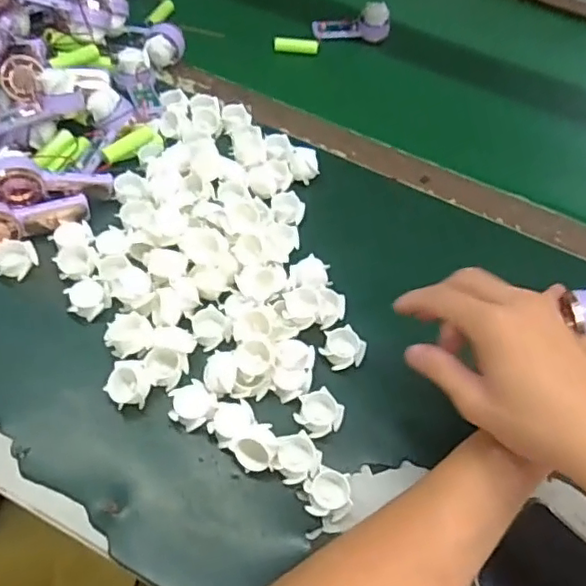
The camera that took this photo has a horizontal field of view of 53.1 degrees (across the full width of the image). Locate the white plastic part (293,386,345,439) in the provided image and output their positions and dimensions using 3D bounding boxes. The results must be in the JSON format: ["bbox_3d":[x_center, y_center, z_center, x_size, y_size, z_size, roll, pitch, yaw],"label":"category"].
[{"bbox_3d":[0.019,0.084,0.407,0.030,0.020,0.029,3,54,-4],"label":"white plastic part"}]

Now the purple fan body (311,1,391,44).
[{"bbox_3d":[0.070,-0.321,0.695,0.090,0.034,0.033,-6,55,-10],"label":"purple fan body"}]

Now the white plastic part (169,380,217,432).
[{"bbox_3d":[-0.070,0.080,0.404,0.031,0.016,0.030,3,54,-4],"label":"white plastic part"}]

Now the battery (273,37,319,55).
[{"bbox_3d":[0.004,-0.285,0.675,0.051,0.015,0.014,5,54,-2],"label":"battery"}]

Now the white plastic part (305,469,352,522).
[{"bbox_3d":[0.022,0.131,0.380,0.028,0.015,0.029,1,54,-5],"label":"white plastic part"}]

